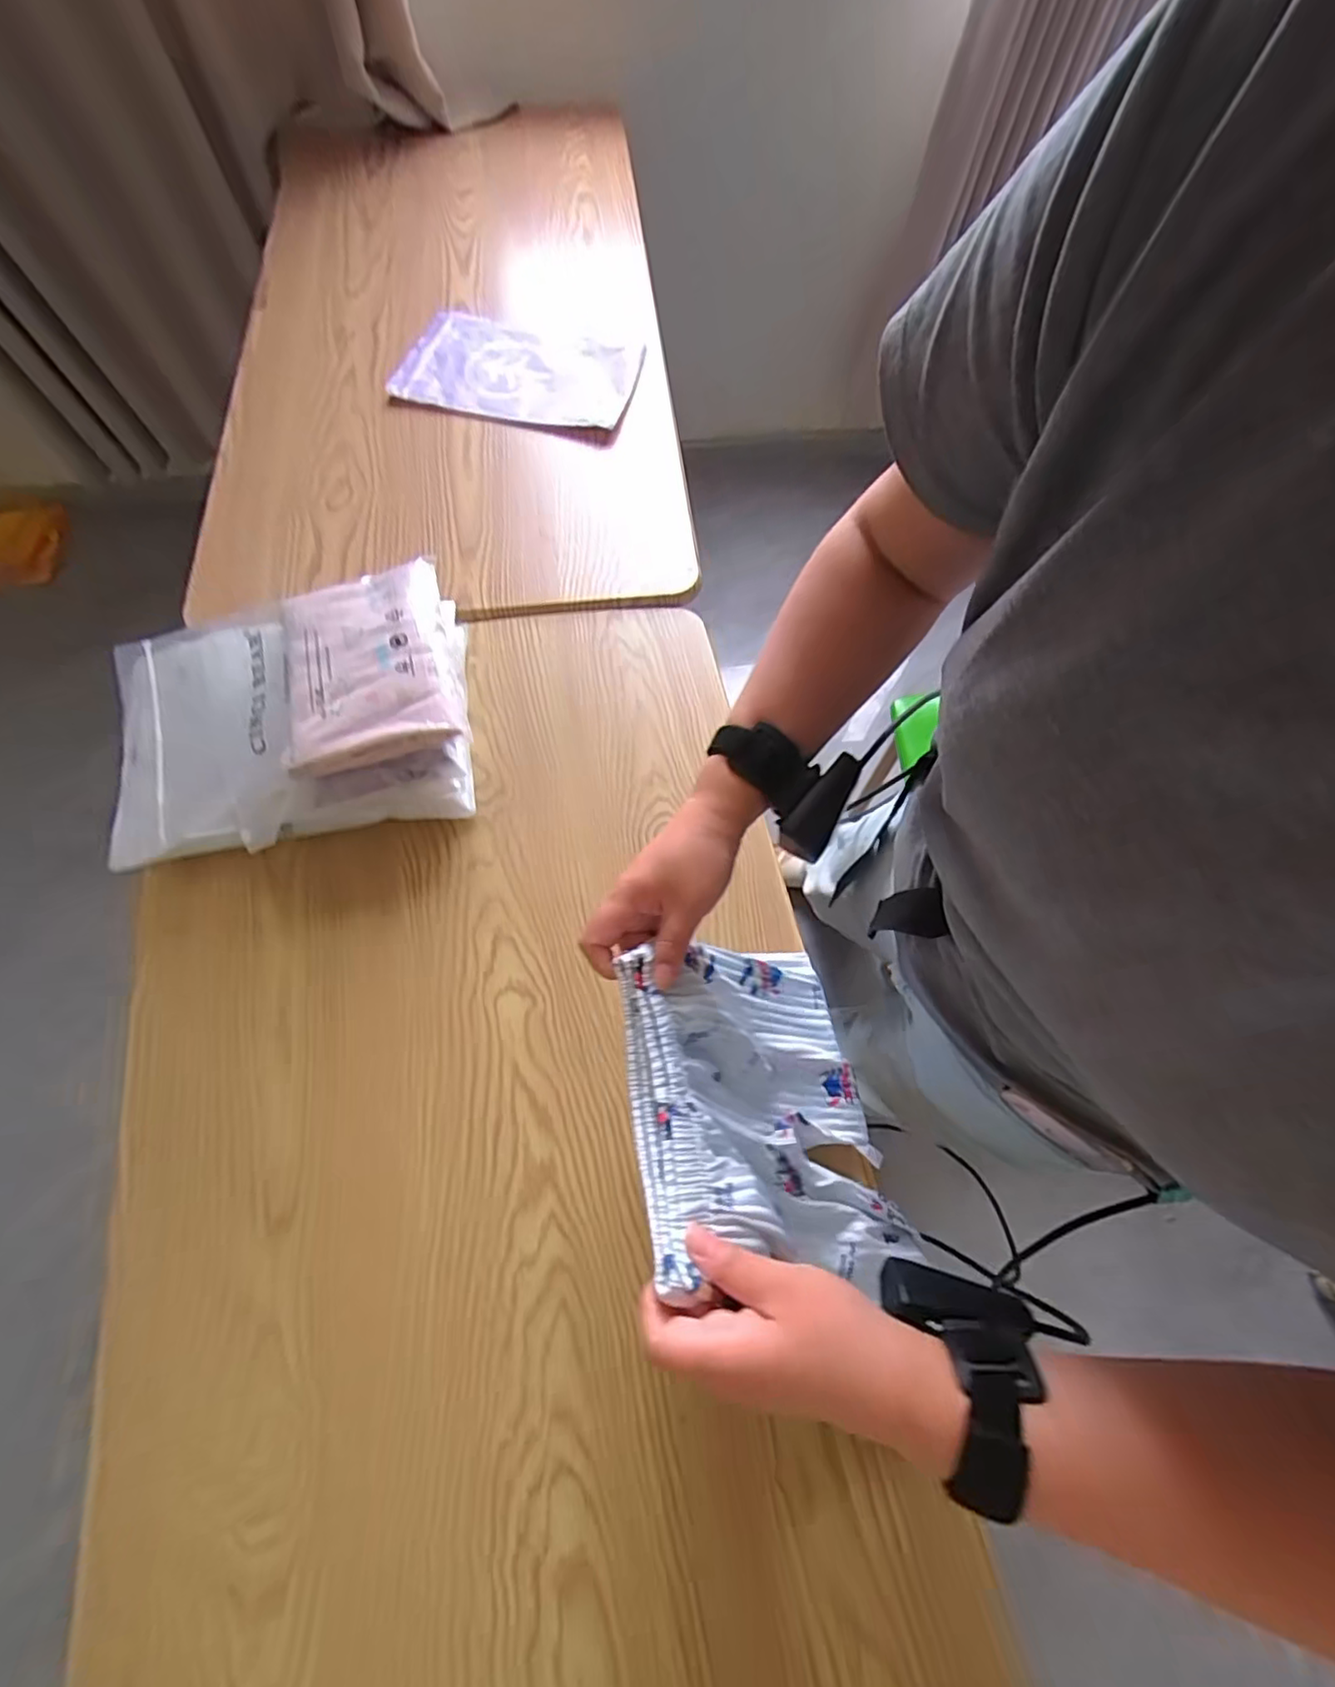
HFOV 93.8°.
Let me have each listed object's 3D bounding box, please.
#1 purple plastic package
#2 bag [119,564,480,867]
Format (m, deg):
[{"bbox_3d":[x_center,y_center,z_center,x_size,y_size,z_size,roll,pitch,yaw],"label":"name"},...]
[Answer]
[{"bbox_3d":[-0.204,-0.666,0.878,0.310,0.029,0.216,11,68,5],"label":"purple plastic package"},{"bbox_3d":[-0.362,-0.131,0.595,0.345,0.117,0.237,-4,68,-4],"label":"bag"}]

